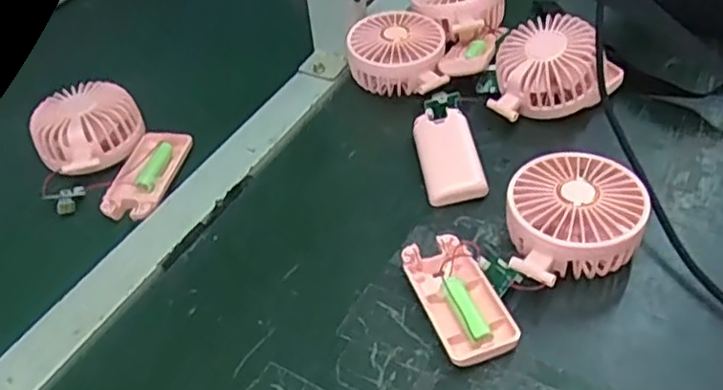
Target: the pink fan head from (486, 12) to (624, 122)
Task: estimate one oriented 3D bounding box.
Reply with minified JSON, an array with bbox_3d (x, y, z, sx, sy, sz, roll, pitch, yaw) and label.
[{"bbox_3d":[0.163,-0.102,0.552,0.102,0.062,0.089,9,46,17],"label":"pink fan head"}]

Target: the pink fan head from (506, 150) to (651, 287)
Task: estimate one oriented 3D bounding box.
[{"bbox_3d":[0.139,0.017,0.436,0.083,0.046,0.092,-1,44,6],"label":"pink fan head"}]

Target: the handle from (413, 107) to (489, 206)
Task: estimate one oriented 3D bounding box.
[{"bbox_3d":[0.067,-0.030,0.515,0.044,0.019,0.089,-8,44,-1],"label":"handle"}]

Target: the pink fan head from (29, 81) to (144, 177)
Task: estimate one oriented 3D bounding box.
[{"bbox_3d":[-0.227,-0.058,0.559,0.086,0.041,0.086,-4,44,4],"label":"pink fan head"}]

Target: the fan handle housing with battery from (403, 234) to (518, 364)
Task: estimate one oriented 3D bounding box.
[{"bbox_3d":[0.061,0.065,0.420,0.045,0.015,0.092,-17,44,-10],"label":"fan handle housing with battery"}]

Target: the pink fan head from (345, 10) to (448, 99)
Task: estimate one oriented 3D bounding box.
[{"bbox_3d":[0.032,-0.125,0.595,0.087,0.043,0.095,-5,44,2],"label":"pink fan head"}]

